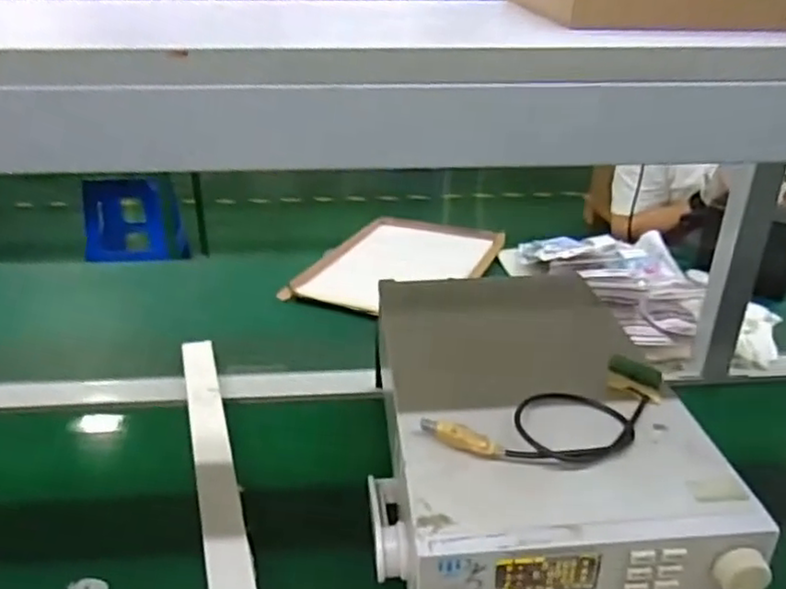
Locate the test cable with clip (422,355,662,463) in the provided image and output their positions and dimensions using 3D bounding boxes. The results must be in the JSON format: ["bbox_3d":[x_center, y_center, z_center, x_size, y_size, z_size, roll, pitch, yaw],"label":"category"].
[{"bbox_3d":[0.124,0.086,0.473,0.192,0.014,0.075,-12,29,-24],"label":"test cable with clip"}]

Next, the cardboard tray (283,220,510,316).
[{"bbox_3d":[0.016,-0.061,1.204,0.271,0.021,0.373,13,29,23],"label":"cardboard tray"}]

